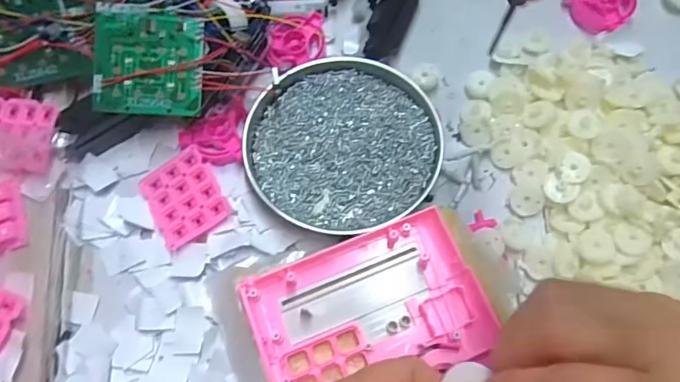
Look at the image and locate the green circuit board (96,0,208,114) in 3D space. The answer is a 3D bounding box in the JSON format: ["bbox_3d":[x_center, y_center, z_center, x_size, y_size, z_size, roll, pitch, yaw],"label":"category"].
[{"bbox_3d":[-0.132,-0.090,0.337,0.072,0.005,0.072,3,91,-3],"label":"green circuit board"}]

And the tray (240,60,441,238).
[{"bbox_3d":[0.002,-0.037,0.350,0.134,0.014,0.130,0,72,-1],"label":"tray"}]

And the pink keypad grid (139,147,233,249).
[{"bbox_3d":[-0.110,0.004,0.344,0.050,0.012,0.060,-31,75,-11],"label":"pink keypad grid"}]

